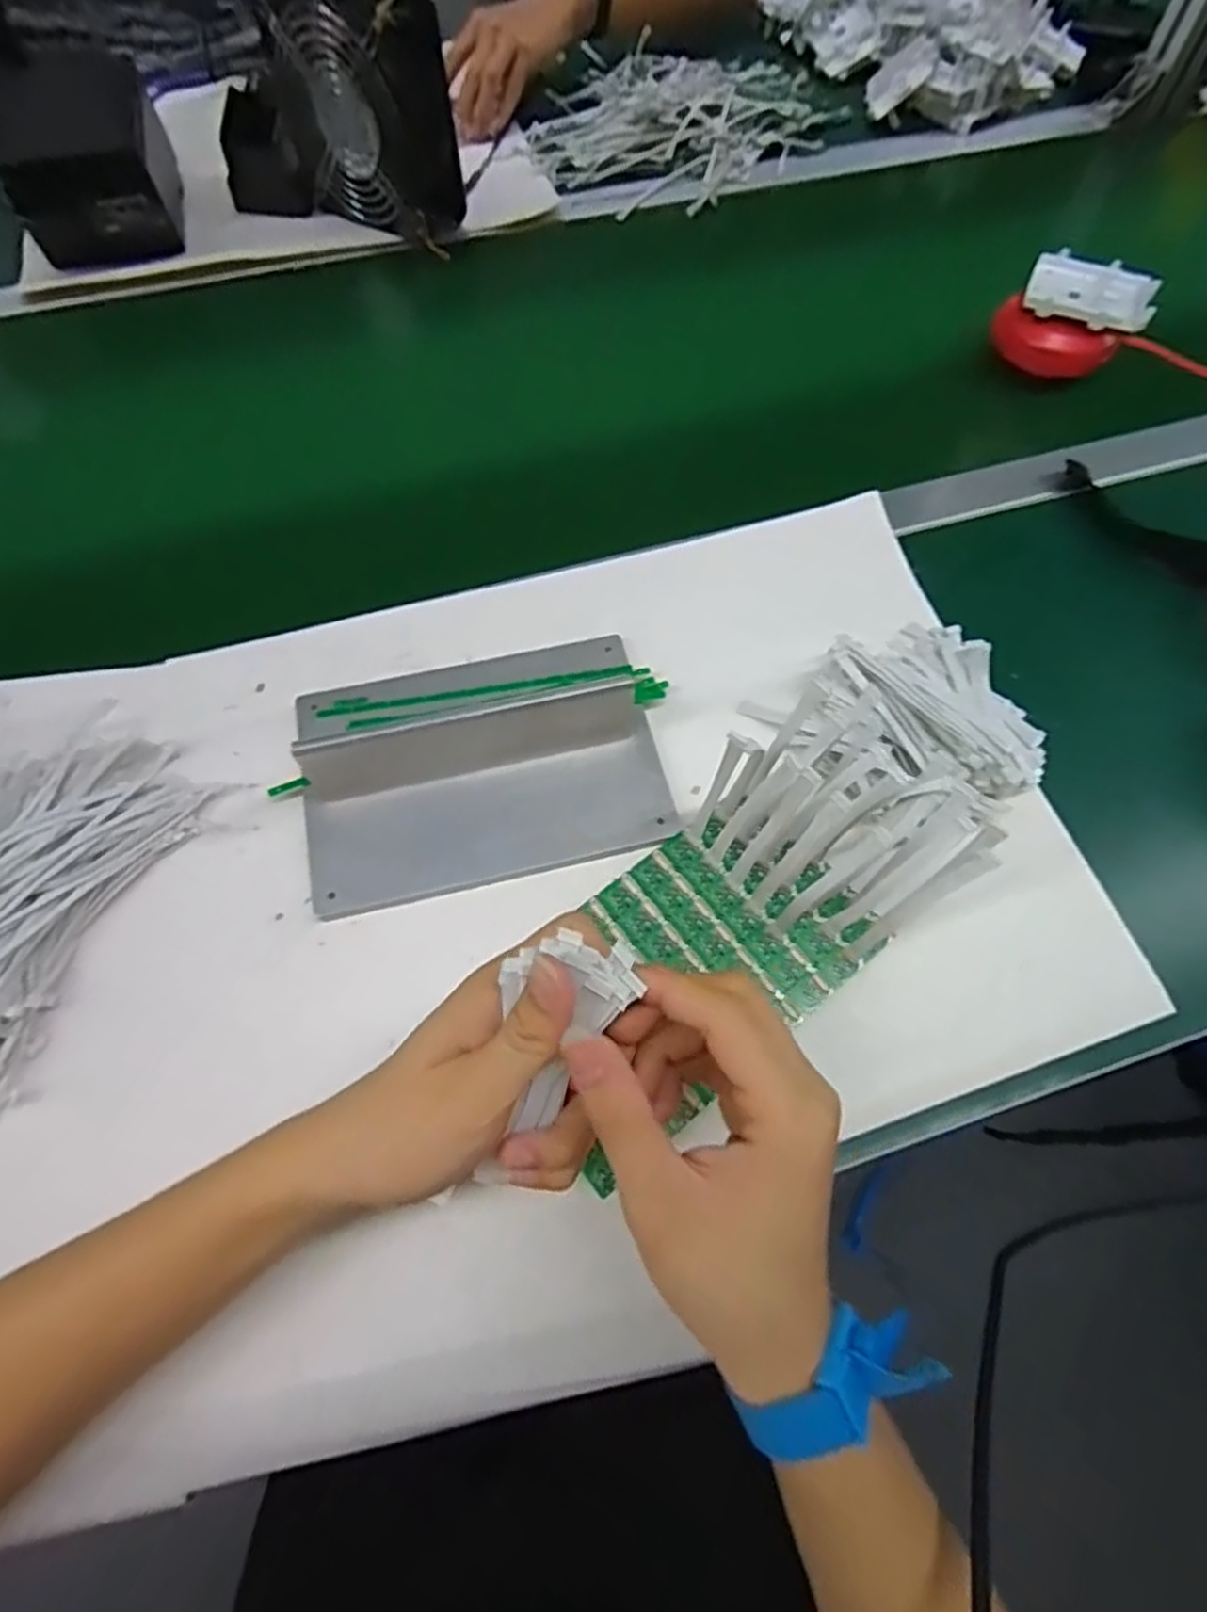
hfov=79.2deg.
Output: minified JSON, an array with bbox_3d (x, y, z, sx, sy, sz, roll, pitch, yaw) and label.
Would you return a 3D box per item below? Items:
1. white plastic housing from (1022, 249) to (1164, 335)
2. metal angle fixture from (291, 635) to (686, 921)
[{"bbox_3d":[0.371,-0.393,0.555,0.087,0.015,0.072,19,66,8],"label":"white plastic housing"},{"bbox_3d":[-0.068,-0.028,0.405,0.195,0.025,0.135,-13,67,-8],"label":"metal angle fixture"}]

